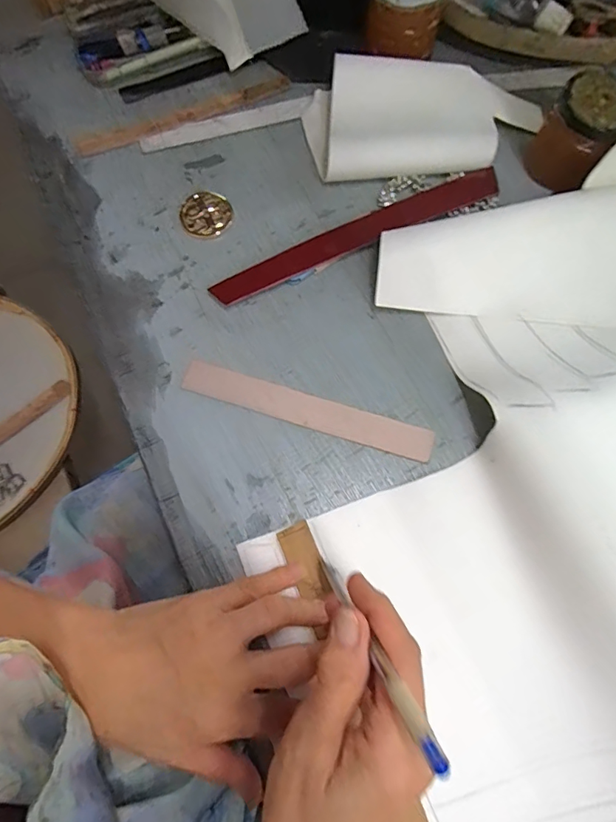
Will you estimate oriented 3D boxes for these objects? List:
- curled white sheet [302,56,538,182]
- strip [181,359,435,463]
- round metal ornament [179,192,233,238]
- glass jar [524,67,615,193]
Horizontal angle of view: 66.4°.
[{"bbox_3d":[0.105,-0.266,0.423,0.211,0.035,0.113,-6,72,-2],"label":"curled white sheet"},{"bbox_3d":[-0.002,-0.001,0.359,0.192,0.004,0.027,17,71,8],"label":"strip"},{"bbox_3d":[-0.089,-0.172,0.412,0.044,0.006,0.042,0,72,0],"label":"round metal ornament"},{"bbox_3d":[0.219,-0.224,0.385,0.059,0.065,0.057,0,72,0],"label":"glass jar"}]

